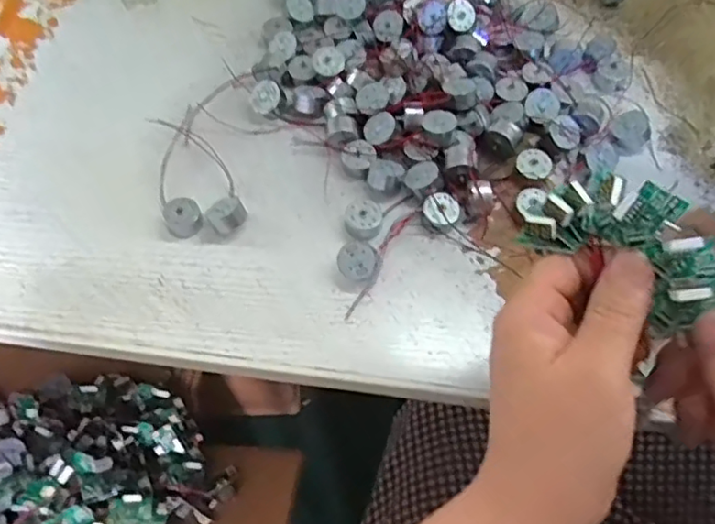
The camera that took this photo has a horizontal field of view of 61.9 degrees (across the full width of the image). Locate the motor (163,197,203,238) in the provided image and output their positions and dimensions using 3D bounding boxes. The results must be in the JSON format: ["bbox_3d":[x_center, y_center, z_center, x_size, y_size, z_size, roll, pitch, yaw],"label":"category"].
[{"bbox_3d":[-0.113,-0.030,0.388,0.023,0.015,0.019,-28,63,-14],"label":"motor"}]

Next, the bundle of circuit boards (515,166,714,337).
[{"bbox_3d":[0.116,-0.005,0.249,0.051,0.032,0.069,-37,78,13],"label":"bundle of circuit boards"}]

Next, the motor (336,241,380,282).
[{"bbox_3d":[0.000,-0.001,0.368,0.024,0.013,0.025,9,85,-6],"label":"motor"}]

